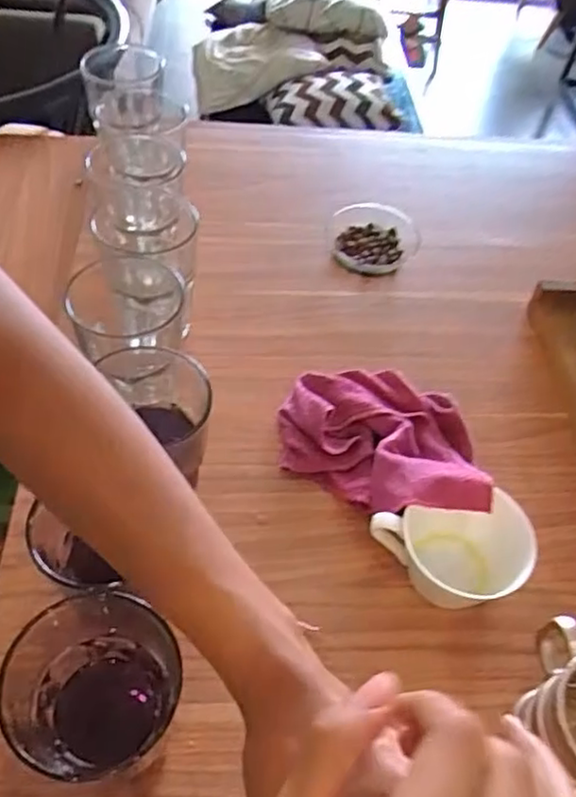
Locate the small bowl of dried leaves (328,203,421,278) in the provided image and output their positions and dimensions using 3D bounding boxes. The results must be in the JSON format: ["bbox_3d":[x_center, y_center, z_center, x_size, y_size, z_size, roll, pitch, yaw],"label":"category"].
[{"bbox_3d":[0.095,-0.179,0.742,0.101,0.025,0.097,3,52,-4],"label":"small bowl of dried leaves"}]

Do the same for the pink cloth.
[{"bbox_3d":[0.074,0.032,0.548,0.154,0.068,0.160,3,52,-3],"label":"pink cloth"}]

